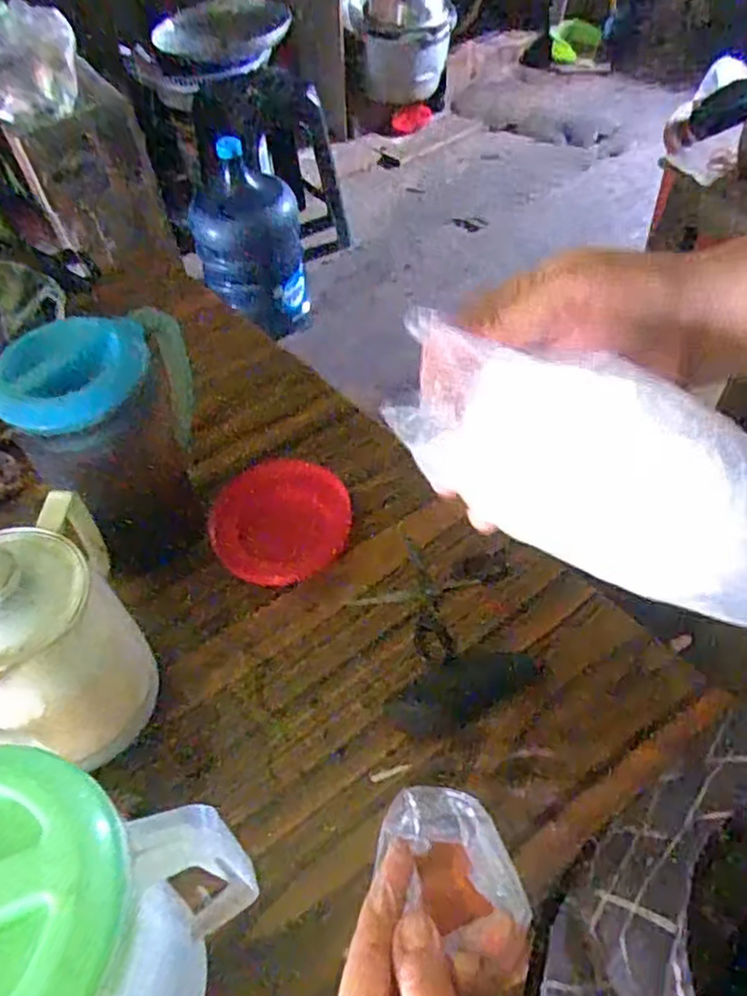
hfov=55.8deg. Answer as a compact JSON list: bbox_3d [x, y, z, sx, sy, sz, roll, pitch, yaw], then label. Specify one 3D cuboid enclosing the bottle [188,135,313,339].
[{"bbox_3d":[-0.312,-0.633,1.798,0.248,0.476,0.287,-5,53,-1],"label":"bottle"}]

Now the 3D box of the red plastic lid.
[{"bbox_3d":[-0.097,0.022,0.727,0.141,0.025,0.132,-1,53,2],"label":"red plastic lid"}]

